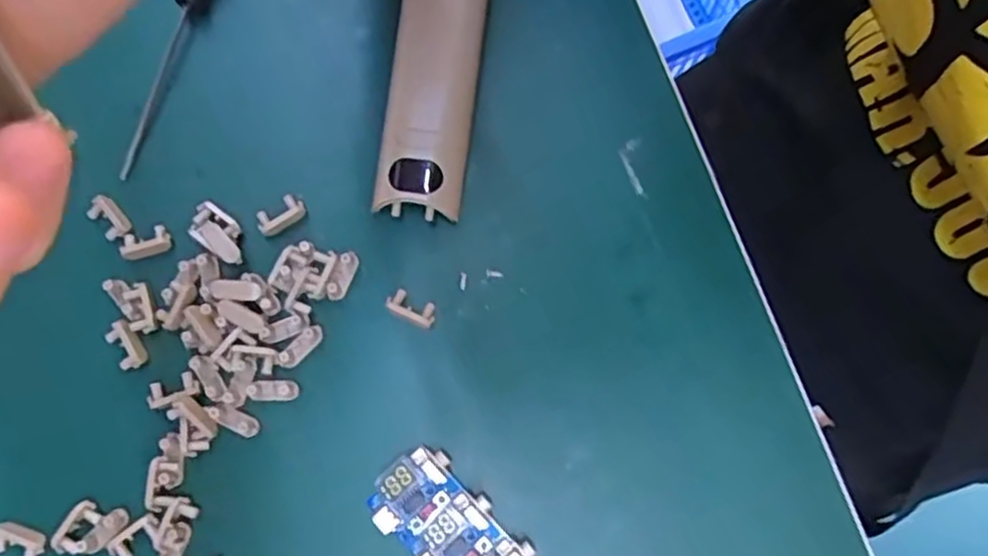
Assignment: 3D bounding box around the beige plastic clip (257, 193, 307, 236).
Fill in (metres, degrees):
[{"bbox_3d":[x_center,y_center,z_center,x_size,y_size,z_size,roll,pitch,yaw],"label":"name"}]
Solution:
[{"bbox_3d":[-0.084,-0.025,0.279,0.019,0.006,0.010,-34,79,-5],"label":"beige plastic clip"}]

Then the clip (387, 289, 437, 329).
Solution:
[{"bbox_3d":[-0.031,0.011,0.271,0.020,0.004,0.010,27,79,7],"label":"clip"}]

